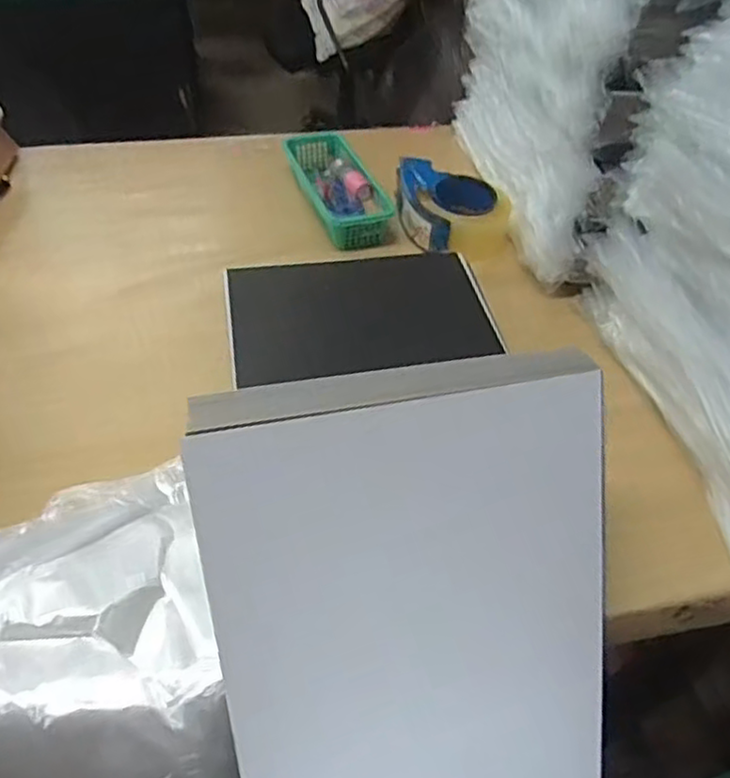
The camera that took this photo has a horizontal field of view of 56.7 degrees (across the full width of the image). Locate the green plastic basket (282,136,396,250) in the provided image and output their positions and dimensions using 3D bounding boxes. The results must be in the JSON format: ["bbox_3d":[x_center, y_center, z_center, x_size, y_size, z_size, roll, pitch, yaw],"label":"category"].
[{"bbox_3d":[-0.041,-0.264,0.873,0.097,0.044,0.233,-12,47,-14],"label":"green plastic basket"}]

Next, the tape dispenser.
[{"bbox_3d":[0.103,-0.226,0.833,0.118,0.057,0.158,-14,48,-16],"label":"tape dispenser"}]

